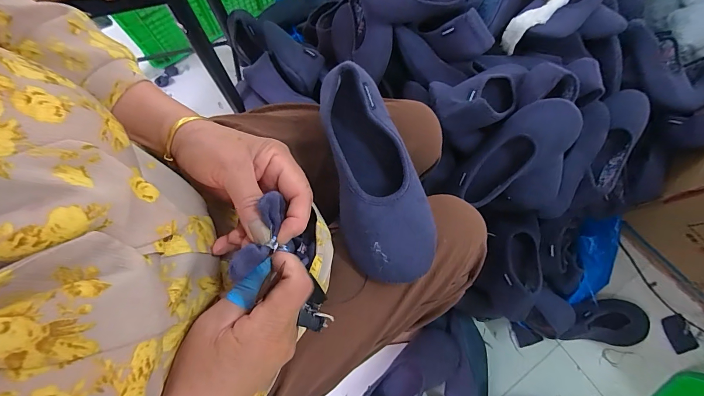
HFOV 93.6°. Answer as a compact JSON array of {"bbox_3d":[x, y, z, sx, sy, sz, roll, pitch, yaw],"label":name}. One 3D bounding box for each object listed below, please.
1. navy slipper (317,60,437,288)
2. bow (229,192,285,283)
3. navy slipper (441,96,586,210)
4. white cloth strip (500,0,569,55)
[{"bbox_3d":[0.028,-0.025,0.349,0.094,0.061,0.220,-10,75,-3],"label":"navy slipper"},{"bbox_3d":[-0.064,0.028,0.236,0.018,0.023,0.066,19,63,5],"label":"bow"},{"bbox_3d":[0.274,-0.077,0.567,0.222,0.087,0.096,-41,78,17],"label":"navy slipper"},{"bbox_3d":[0.348,-0.398,0.658,0.101,0.099,0.176,-6,75,-2],"label":"white cloth strip"}]

